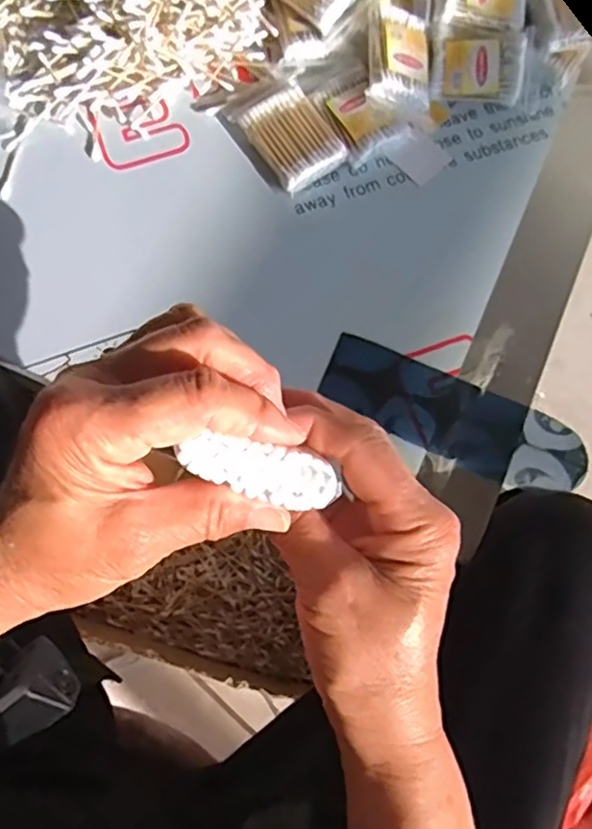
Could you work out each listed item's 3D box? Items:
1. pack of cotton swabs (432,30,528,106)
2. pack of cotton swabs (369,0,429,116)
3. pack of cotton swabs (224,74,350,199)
[{"bbox_3d":[0.152,-0.287,0.529,0.079,0.020,0.053,2,104,0],"label":"pack of cotton swabs"},{"bbox_3d":[0.084,-0.285,0.515,0.054,0.016,0.083,5,83,-22],"label":"pack of cotton swabs"},{"bbox_3d":[-0.007,-0.228,0.510,0.060,0.015,0.093,-32,75,-11],"label":"pack of cotton swabs"}]

